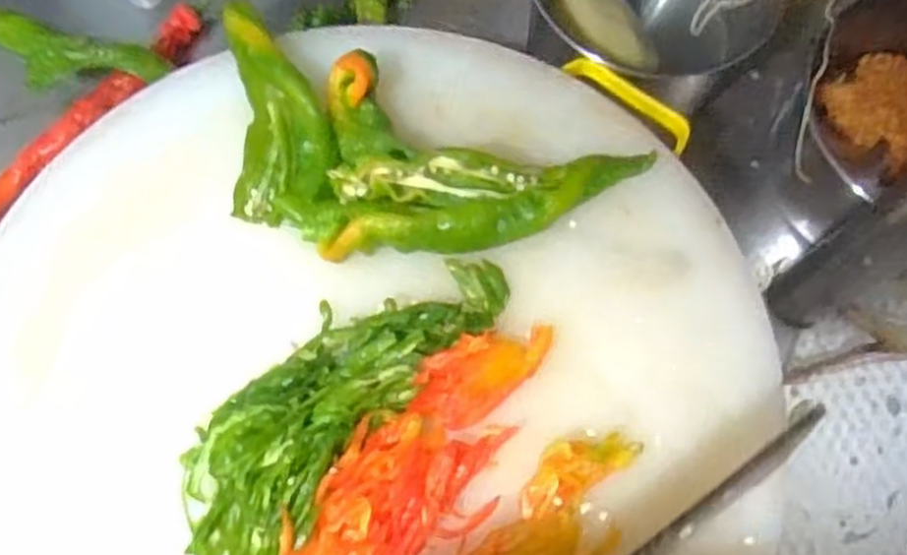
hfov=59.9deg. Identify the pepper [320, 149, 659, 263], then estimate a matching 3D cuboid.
[{"bbox_3d":[0.018,-0.039,0.403,0.163,0.035,0.046,-5,73,0],"label":"pepper"}]

